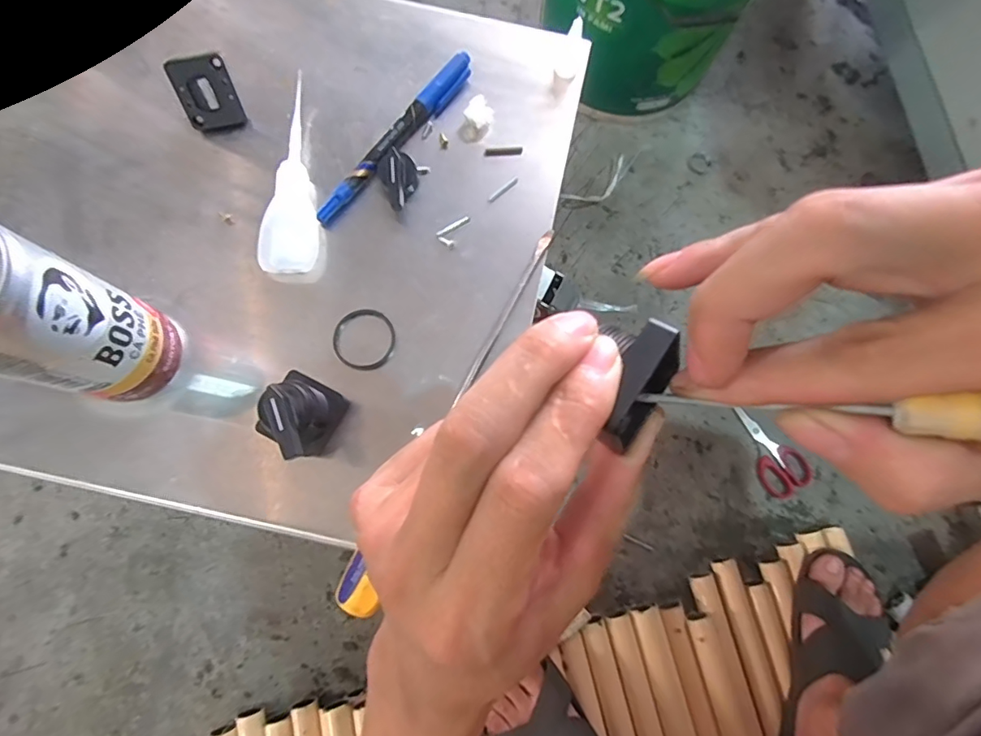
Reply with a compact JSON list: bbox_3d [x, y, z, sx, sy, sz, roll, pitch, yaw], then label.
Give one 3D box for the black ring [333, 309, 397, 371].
[{"bbox_3d":[-0.070,-0.016,0.280,0.033,0.006,0.034,1,77,-3],"label":"black ring"}]

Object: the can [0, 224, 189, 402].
[{"bbox_3d":[-0.189,-0.018,0.218,0.050,0.106,0.049,1,77,-3],"label":"can"}]

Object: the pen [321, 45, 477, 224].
[{"bbox_3d":[-0.057,-0.139,0.303,0.011,0.013,0.137,37,78,6],"label":"pen"}]

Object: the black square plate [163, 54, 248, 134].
[{"bbox_3d":[-0.165,-0.159,0.293,0.031,0.038,0.004,-17,44,-9],"label":"black square plate"}]

